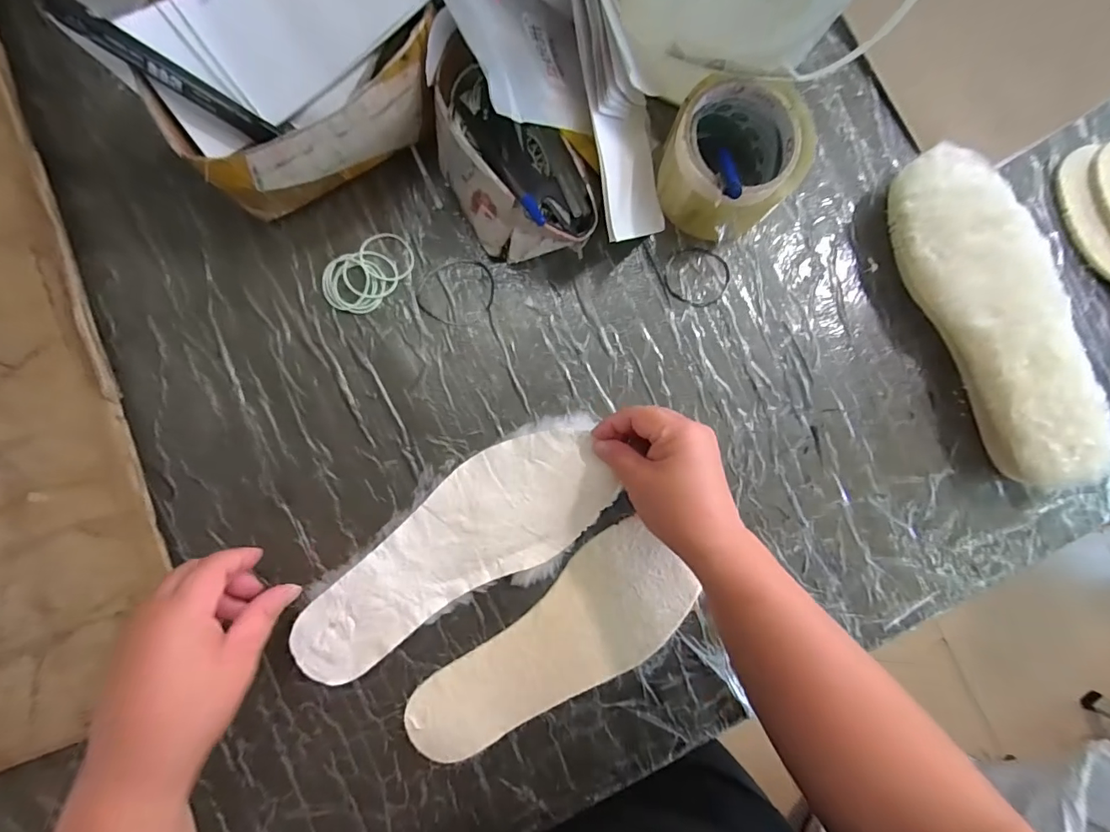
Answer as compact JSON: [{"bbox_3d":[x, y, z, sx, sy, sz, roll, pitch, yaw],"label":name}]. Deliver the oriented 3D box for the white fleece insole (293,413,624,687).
[{"bbox_3d":[-0.076,0.103,0.374,0.264,0.012,0.103,-34,92,-5],"label":"white fleece insole"}]

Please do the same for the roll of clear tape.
[{"bbox_3d":[0.136,-0.200,0.373,0.098,0.072,0.103,0,89,-5],"label":"roll of clear tape"}]

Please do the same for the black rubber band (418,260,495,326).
[{"bbox_3d":[-0.082,-0.103,0.401,0.062,0.004,0.055,4,88,-5],"label":"black rubber band"}]

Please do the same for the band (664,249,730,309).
[{"bbox_3d":[0.120,-0.118,0.410,0.054,0.004,0.050,18,87,-4],"label":"band"}]

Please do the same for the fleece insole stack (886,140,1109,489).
[{"bbox_3d":[0.358,-0.081,0.395,0.090,0.060,0.279,-25,91,-5],"label":"fleece insole stack"}]

